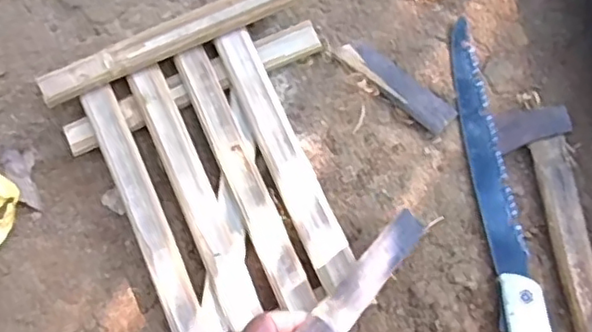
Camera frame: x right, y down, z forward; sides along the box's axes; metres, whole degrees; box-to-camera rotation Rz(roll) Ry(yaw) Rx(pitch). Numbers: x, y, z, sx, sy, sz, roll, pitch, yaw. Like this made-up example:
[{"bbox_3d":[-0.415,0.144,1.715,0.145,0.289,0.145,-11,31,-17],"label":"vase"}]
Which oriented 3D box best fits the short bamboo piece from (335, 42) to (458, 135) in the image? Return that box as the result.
[{"bbox_3d":[0.110,-0.090,0.669,0.139,0.016,0.040,39,79,10],"label":"short bamboo piece"}]

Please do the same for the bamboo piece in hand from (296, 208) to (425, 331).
[{"bbox_3d":[0.061,0.100,0.544,0.031,0.010,0.172,41,54,10],"label":"bamboo piece in hand"}]

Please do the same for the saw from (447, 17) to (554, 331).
[{"bbox_3d":[0.240,0.129,0.605,0.082,0.027,0.584,-17,76,-4],"label":"saw"}]

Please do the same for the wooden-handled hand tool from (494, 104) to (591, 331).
[{"bbox_3d":[0.271,0.071,0.624,0.068,0.021,0.269,-11,76,-2],"label":"wooden-handled hand tool"}]

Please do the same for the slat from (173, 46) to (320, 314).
[{"bbox_3d":[-0.054,0.008,0.623,0.035,0.005,0.288,-24,76,-5],"label":"slat"}]

